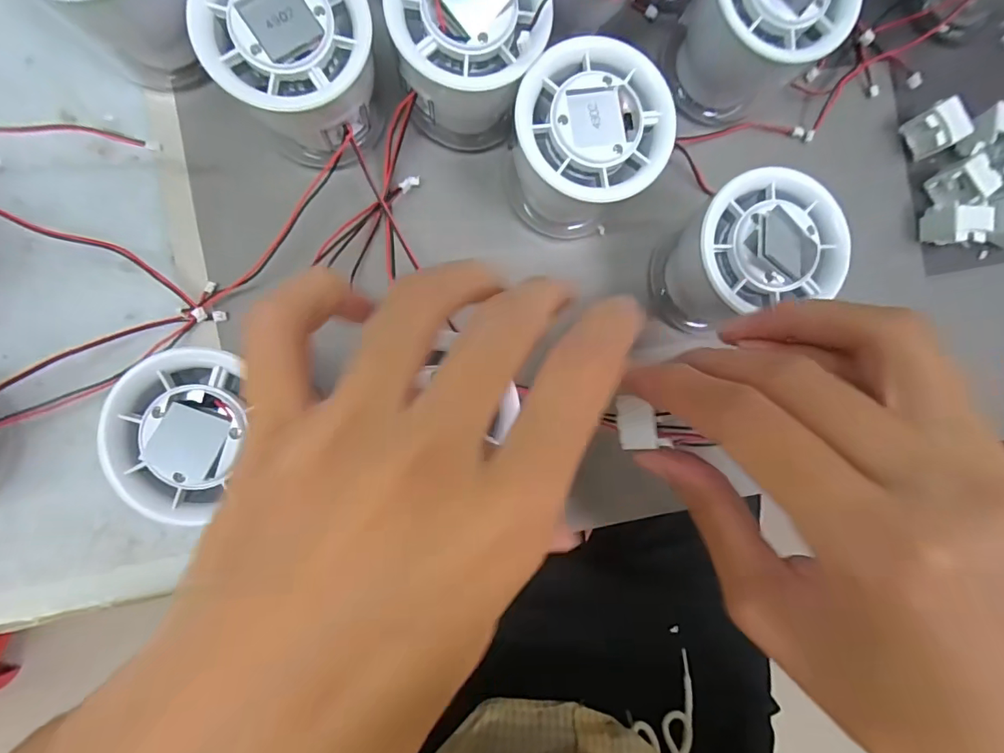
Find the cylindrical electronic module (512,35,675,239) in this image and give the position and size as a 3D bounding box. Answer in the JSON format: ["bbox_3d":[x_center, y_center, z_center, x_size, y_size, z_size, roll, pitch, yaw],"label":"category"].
[{"bbox_3d":[0.032,-0.092,0.192,0.055,0.054,0.055,0,89,-6],"label":"cylindrical electronic module"}]

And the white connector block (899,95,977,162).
[{"bbox_3d":[0.209,-0.119,0.229,0.014,0.024,0.020,-29,92,-6],"label":"white connector block"}]

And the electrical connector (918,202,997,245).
[{"bbox_3d":[0.220,-0.073,0.230,0.019,0.021,0.019,0,89,-6],"label":"electrical connector"}]

